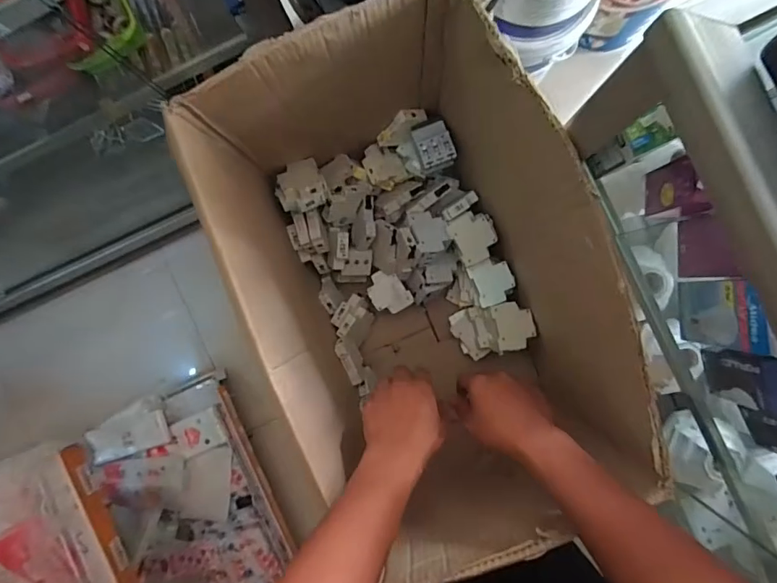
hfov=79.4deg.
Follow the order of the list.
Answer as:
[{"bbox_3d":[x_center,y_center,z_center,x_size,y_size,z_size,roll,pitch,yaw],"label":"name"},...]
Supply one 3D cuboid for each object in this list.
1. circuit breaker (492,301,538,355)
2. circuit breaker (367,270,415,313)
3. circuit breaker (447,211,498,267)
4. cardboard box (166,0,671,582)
[{"bbox_3d":[0.207,0.057,0.765,0.065,0.023,0.075,-11,88,2],"label":"circuit breaker"},{"bbox_3d":[0.000,0.002,0.851,0.065,0.019,0.079,-33,88,2],"label":"circuit breaker"},{"bbox_3d":[0.144,-0.091,0.772,0.073,0.015,0.081,-26,88,2],"label":"circuit breaker"},{"bbox_3d":[0.040,-0.011,0.677,0.344,0.456,0.554,-23,88,2],"label":"cardboard box"}]

